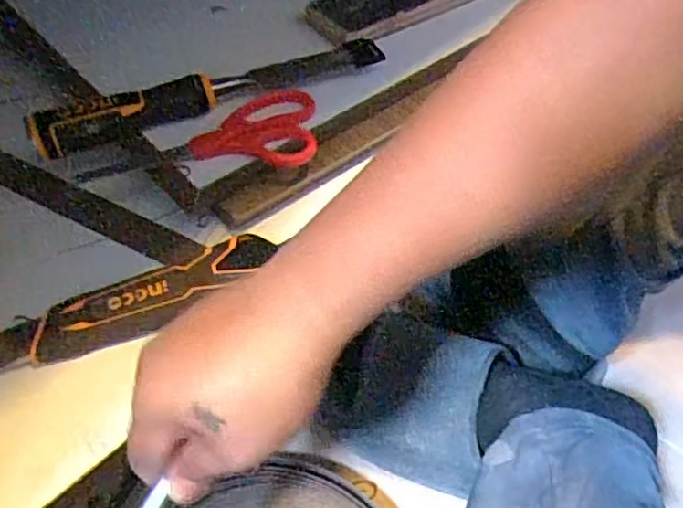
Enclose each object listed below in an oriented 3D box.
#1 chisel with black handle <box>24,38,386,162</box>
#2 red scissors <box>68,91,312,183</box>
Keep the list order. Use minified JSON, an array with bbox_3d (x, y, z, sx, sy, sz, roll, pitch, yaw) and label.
[{"bbox_3d":[-0.090,-0.124,0.498,0.270,0.029,0.026,-17,54,-22],"label":"chisel with black handle"},{"bbox_3d":[-0.098,-0.081,0.479,0.176,0.006,0.063,-13,53,-19],"label":"red scissors"}]

